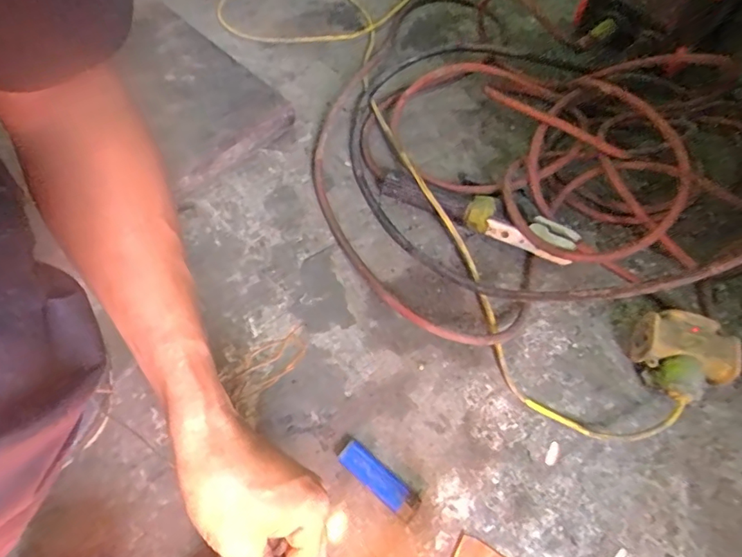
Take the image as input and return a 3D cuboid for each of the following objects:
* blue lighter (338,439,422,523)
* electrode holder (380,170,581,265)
[{"bbox_3d":[0.006,0.179,0.440,0.081,0.012,0.025,39,66,17],"label":"blue lighter"},{"bbox_3d":[0.118,-0.077,0.576,0.235,0.036,0.054,23,63,9],"label":"electrode holder"}]

